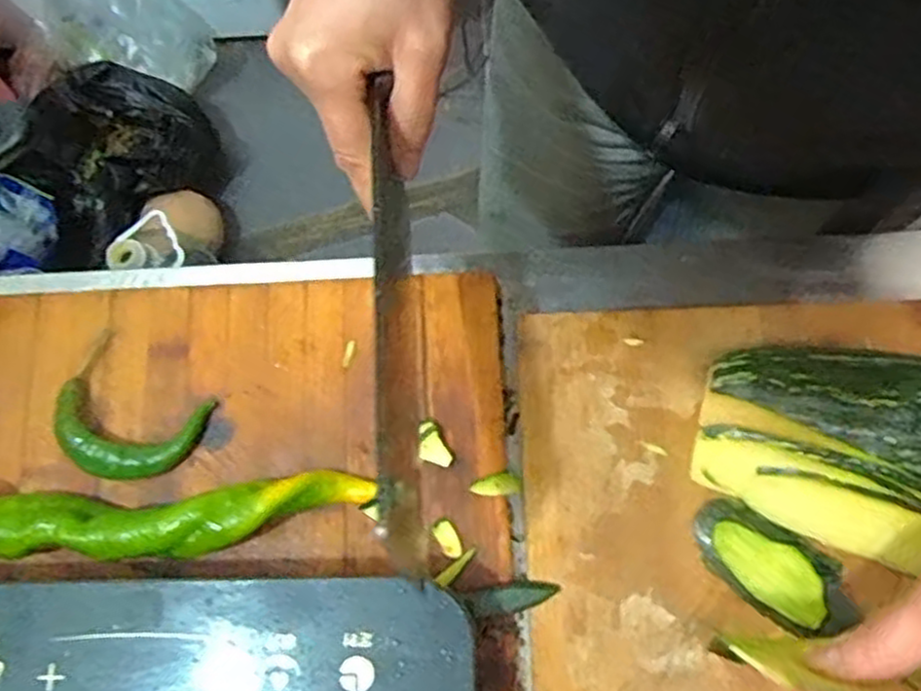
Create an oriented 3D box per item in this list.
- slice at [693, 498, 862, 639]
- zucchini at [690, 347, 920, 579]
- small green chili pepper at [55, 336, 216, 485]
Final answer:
[{"bbox_3d":[0.150,0.107,0.366,0.079,0.008,0.040,36,80,11],"label":"slice"},{"bbox_3d":[0.185,0.049,0.352,0.141,0.065,0.084,16,76,7],"label":"zucchini"},{"bbox_3d":[-0.177,0.037,0.398,0.078,0.015,0.061,27,78,9],"label":"small green chili pepper"}]

